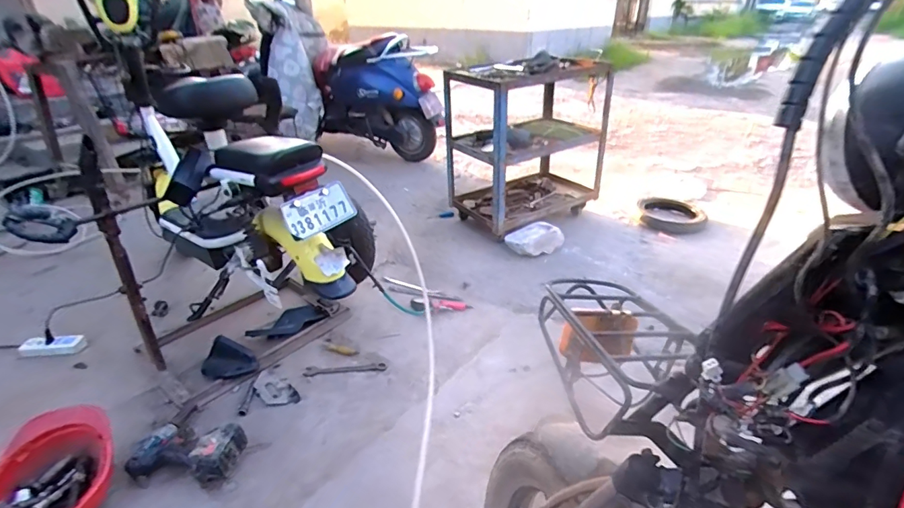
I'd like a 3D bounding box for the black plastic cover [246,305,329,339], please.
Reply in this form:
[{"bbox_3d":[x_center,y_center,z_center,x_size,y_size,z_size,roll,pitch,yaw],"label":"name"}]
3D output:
[{"bbox_3d":[-0.567,0.241,1.573,0.259,0.041,0.106,-15,31,-24],"label":"black plastic cover"}]

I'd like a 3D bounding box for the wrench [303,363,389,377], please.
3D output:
[{"bbox_3d":[-0.326,0.354,1.406,0.236,0.013,0.041,-3,27,-6],"label":"wrench"}]

